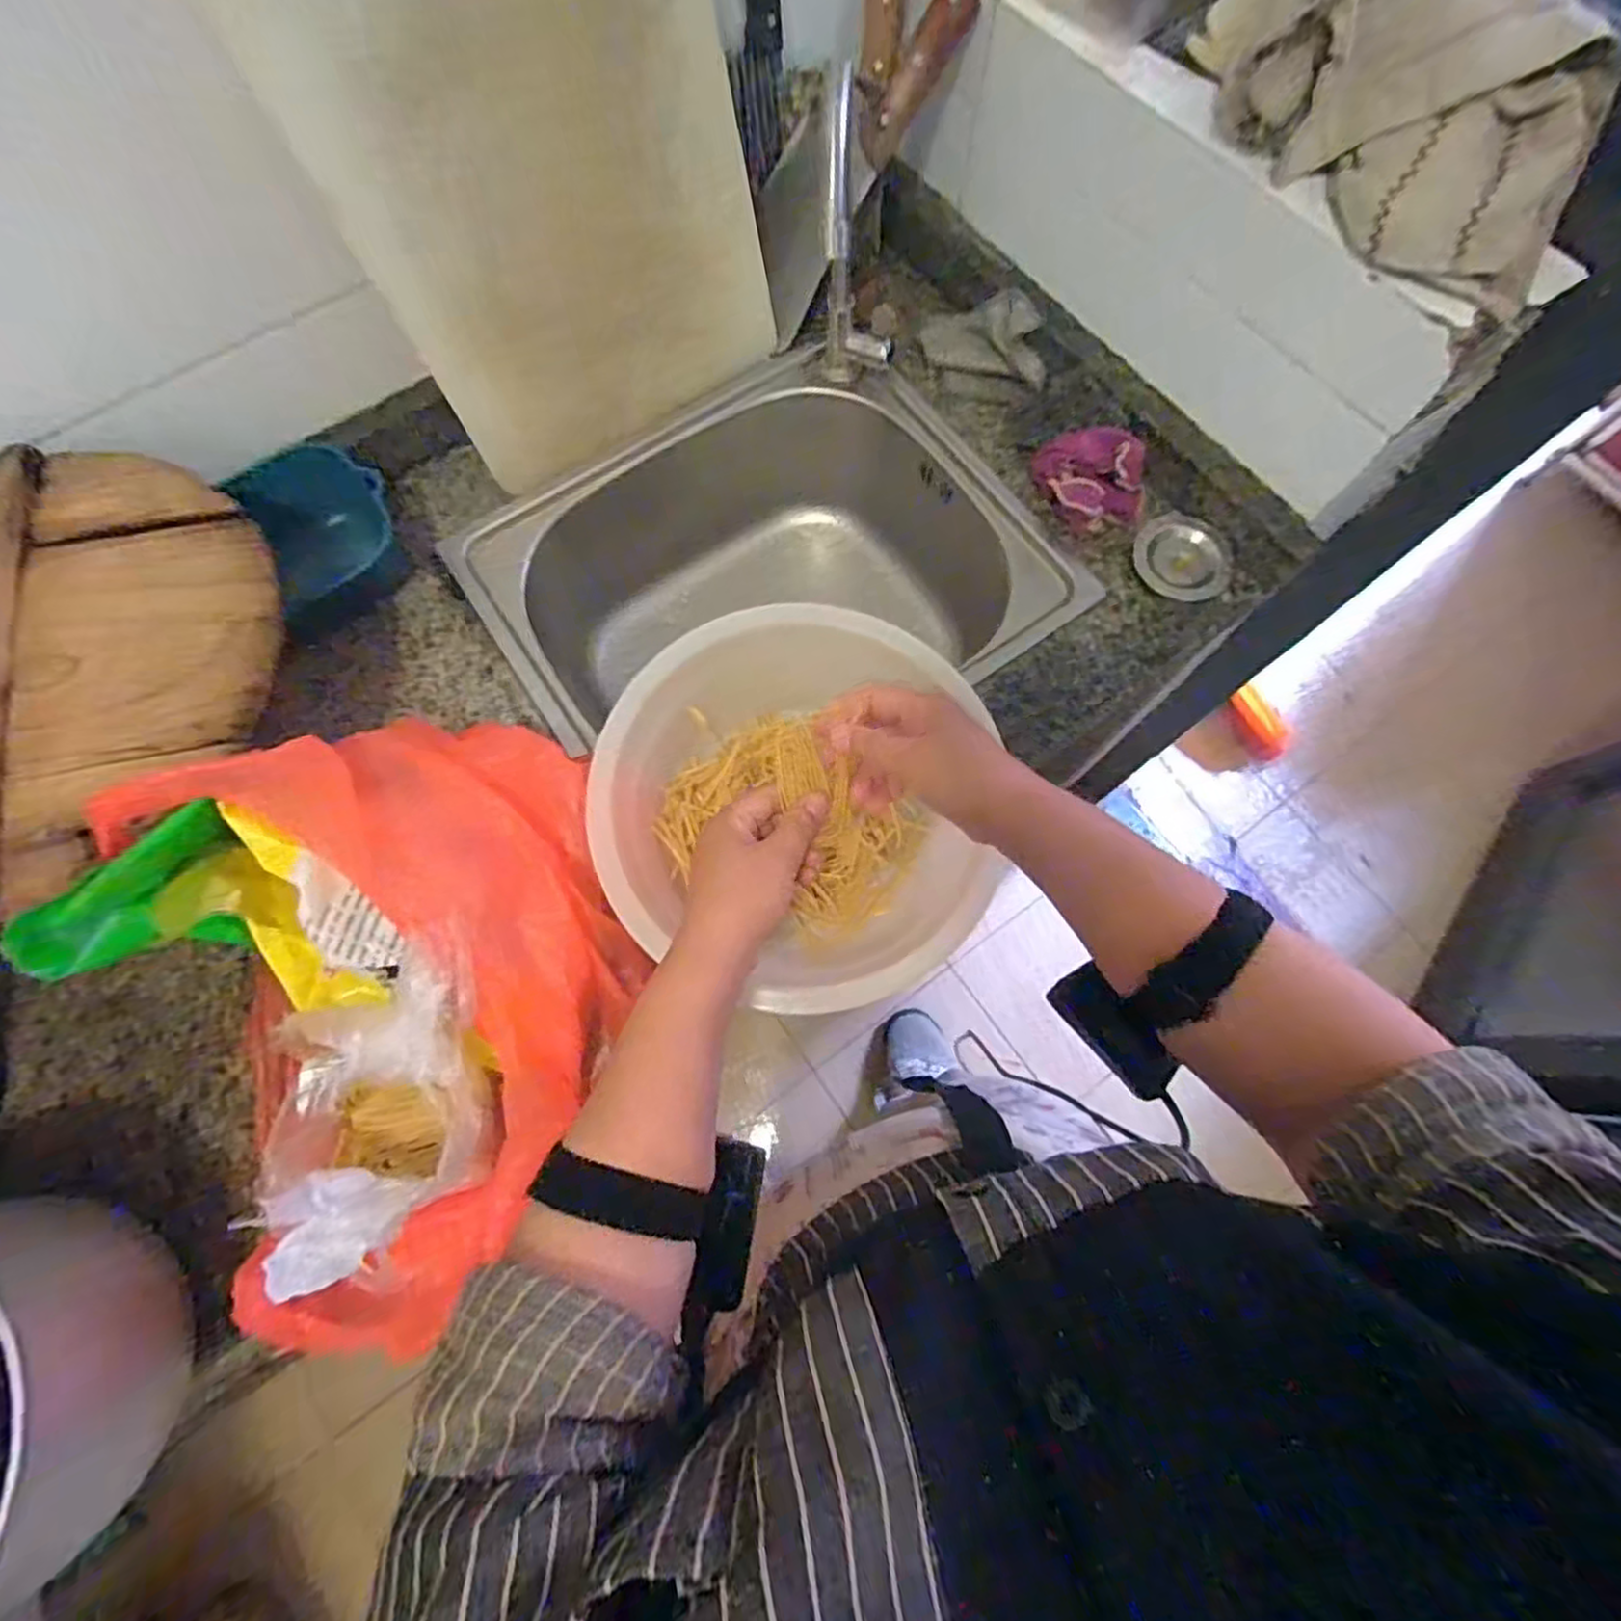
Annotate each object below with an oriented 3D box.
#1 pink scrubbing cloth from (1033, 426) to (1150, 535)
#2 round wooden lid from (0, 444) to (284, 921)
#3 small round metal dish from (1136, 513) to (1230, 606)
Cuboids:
[{"bbox_3d":[0.244,-0.291,0.622,0.082,0.036,0.095,-17,74,-4],"label":"pink scrubbing cloth"},{"bbox_3d":[-0.521,-0.100,0.446,0.309,0.051,0.326,0,73,1],"label":"round wooden lid"},{"bbox_3d":[0.328,-0.222,0.632,0.083,0.021,0.066,39,78,12],"label":"small round metal dish"}]

